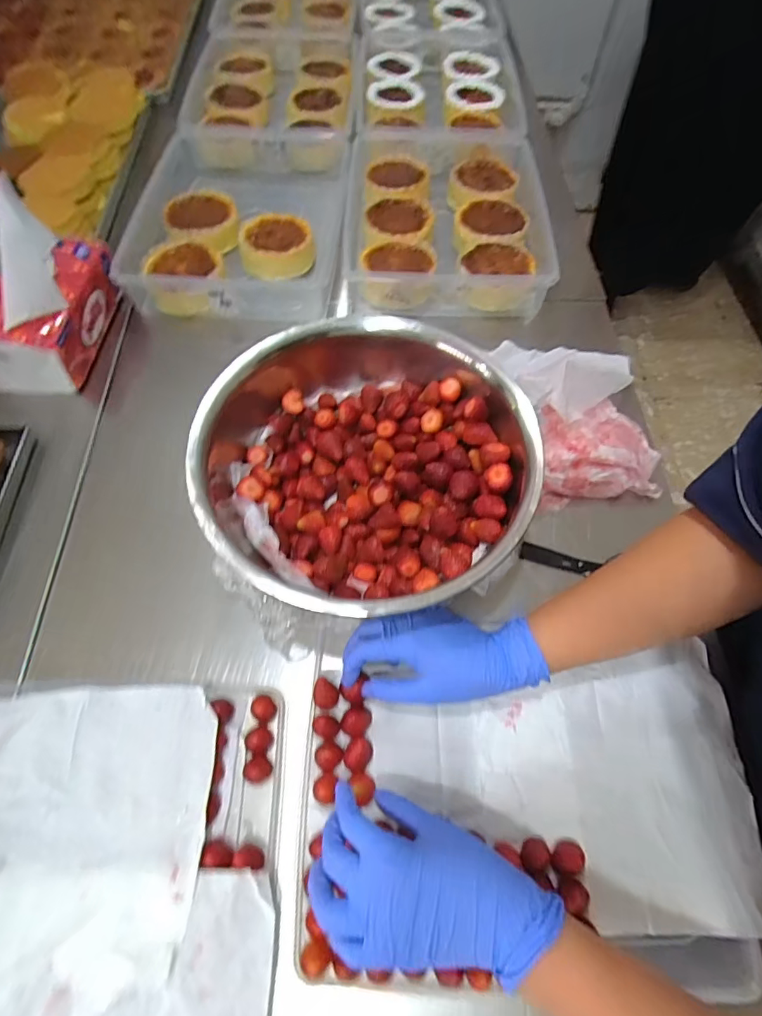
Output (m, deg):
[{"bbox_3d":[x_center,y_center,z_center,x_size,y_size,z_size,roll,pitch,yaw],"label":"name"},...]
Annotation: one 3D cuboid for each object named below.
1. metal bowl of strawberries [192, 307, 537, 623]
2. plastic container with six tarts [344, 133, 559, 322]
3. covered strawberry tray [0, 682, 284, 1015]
[{"bbox_3d":[-0.028,-0.059,0.511,0.299,0.133,0.328,0,63,-1],"label":"metal bowl of strawberries"},{"bbox_3d":[0.102,-0.453,0.760,0.309,0.075,0.416,2,63,0],"label":"plastic container with six tarts"},{"bbox_3d":[-0.221,0.315,0.358,0.276,0.032,0.348,-1,63,-1],"label":"covered strawberry tray"}]

